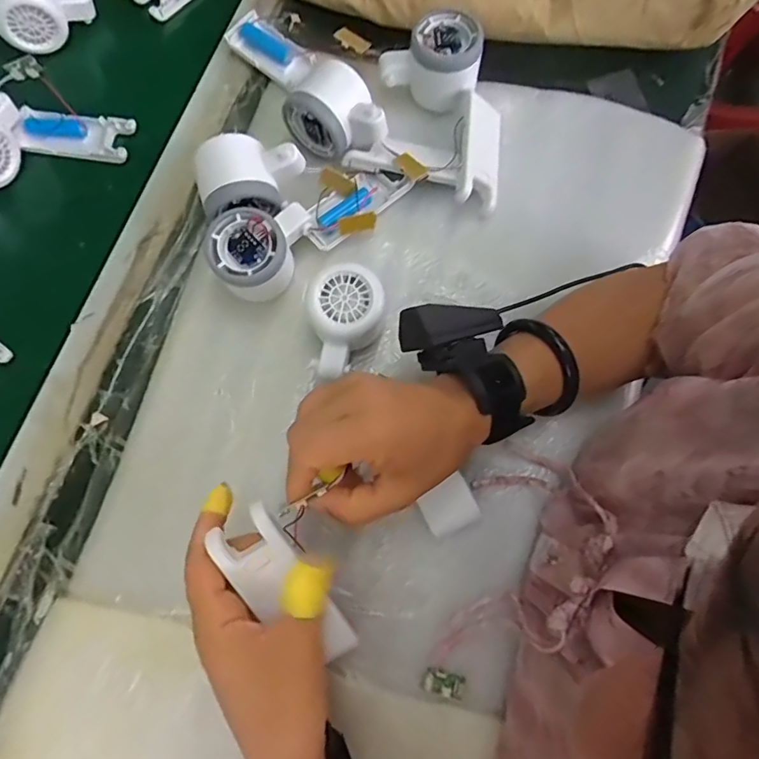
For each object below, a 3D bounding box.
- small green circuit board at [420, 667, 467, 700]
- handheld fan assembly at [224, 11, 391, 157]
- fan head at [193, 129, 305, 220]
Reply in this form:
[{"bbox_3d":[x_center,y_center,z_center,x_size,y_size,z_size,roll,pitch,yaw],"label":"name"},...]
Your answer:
[{"bbox_3d":[0.044,0.211,0.346,0.029,0.004,0.015,16,78,5],"label":"small green circuit board"},{"bbox_3d":[-0.067,-0.257,0.421,0.065,0.053,0.186,-35,79,-7],"label":"handheld fan assembly"},{"bbox_3d":[-0.099,-0.154,0.392,0.079,0.056,0.051,-18,78,-4],"label":"fan head"}]

